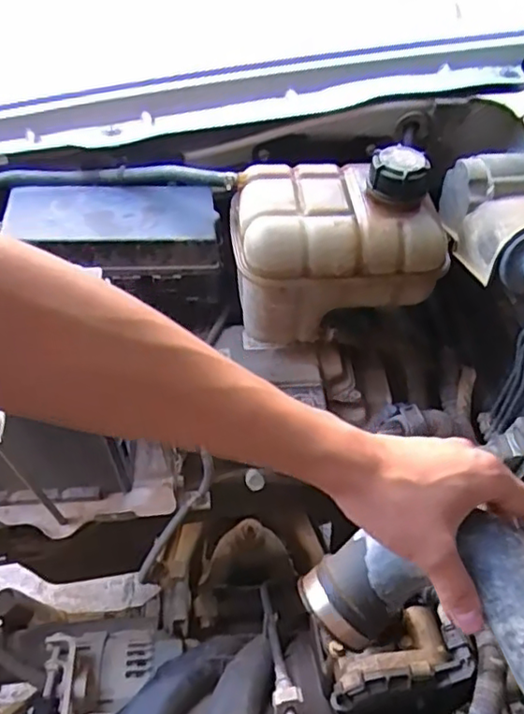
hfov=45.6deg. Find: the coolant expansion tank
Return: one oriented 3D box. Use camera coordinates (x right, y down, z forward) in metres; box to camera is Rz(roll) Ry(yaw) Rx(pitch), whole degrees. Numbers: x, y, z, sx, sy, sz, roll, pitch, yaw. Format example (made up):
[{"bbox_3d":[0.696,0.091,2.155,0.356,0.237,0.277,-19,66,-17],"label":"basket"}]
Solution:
[{"bbox_3d":[0.069,-0.109,0.621,0.193,0.153,0.126,-5,51,-3],"label":"coolant expansion tank"}]

